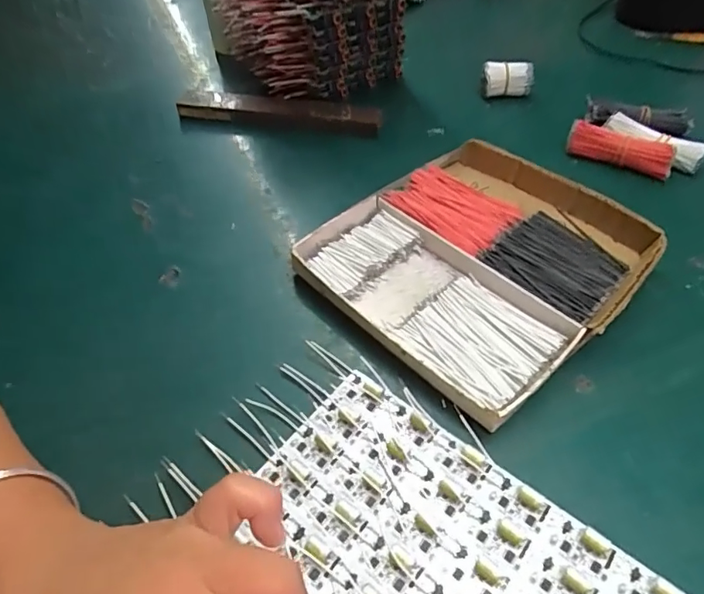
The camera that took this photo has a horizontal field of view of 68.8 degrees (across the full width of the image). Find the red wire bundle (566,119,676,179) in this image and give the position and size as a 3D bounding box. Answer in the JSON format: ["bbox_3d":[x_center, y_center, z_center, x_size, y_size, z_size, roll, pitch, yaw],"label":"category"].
[{"bbox_3d":[0.240,-0.132,0.463,0.088,0.024,0.023,25,55,23],"label":"red wire bundle"}]

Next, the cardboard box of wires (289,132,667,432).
[{"bbox_3d":[0.091,-0.029,0.376,0.203,0.026,0.189,-35,56,-24],"label":"cardboard box of wires"}]

